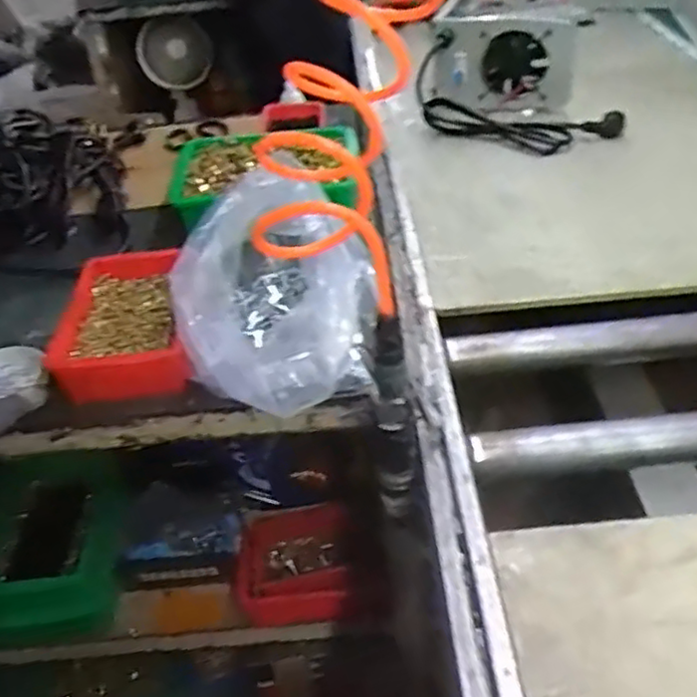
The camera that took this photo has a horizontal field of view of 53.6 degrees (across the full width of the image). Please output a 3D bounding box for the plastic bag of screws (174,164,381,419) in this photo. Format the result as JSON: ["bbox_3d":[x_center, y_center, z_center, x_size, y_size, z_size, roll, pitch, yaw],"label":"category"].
[{"bbox_3d":[-0.073,-0.062,0.725,0.199,0.153,0.246,0,41,6],"label":"plastic bag of screws"}]

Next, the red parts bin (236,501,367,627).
[{"bbox_3d":[-0.066,0.303,0.959,0.174,0.071,0.147,-10,41,-5],"label":"red parts bin"}]

